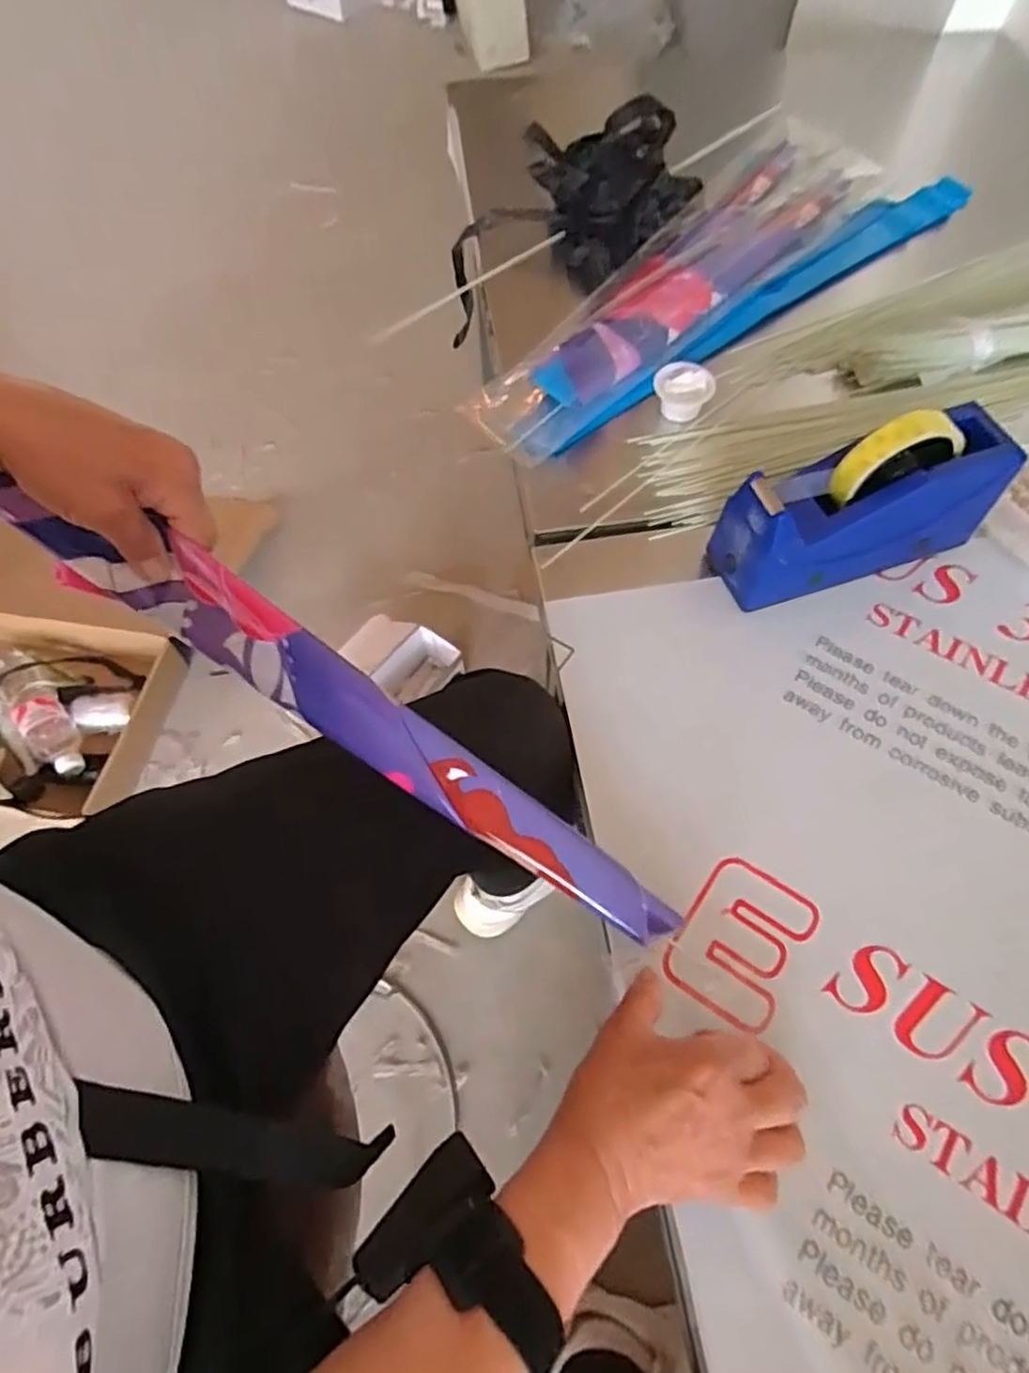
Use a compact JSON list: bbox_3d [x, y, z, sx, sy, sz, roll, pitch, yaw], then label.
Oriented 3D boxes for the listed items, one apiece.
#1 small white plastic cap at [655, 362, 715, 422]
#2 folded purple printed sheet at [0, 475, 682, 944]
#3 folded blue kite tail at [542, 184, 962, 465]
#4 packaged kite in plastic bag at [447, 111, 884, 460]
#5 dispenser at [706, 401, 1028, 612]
[{"bbox_3d":[0.153,-0.269,0.638,0.050,0.034,0.043,25,66,16],"label":"small white plastic cap"},{"bbox_3d":[-0.087,0.018,0.400,0.432,0.031,0.043,35,67,-6],"label":"folded purple printed sheet"},{"bbox_3d":[0.251,-0.389,0.694,0.579,0.031,0.056,-37,66,-15],"label":"folded blue kite tail"},{"bbox_3d":[0.193,-0.428,0.714,0.137,0.035,0.629,36,68,15],"label":"packaged kite in plastic bag"},{"bbox_3d":[0.258,-0.136,0.517,0.205,0.114,0.068,-17,62,-6],"label":"dispenser"}]

